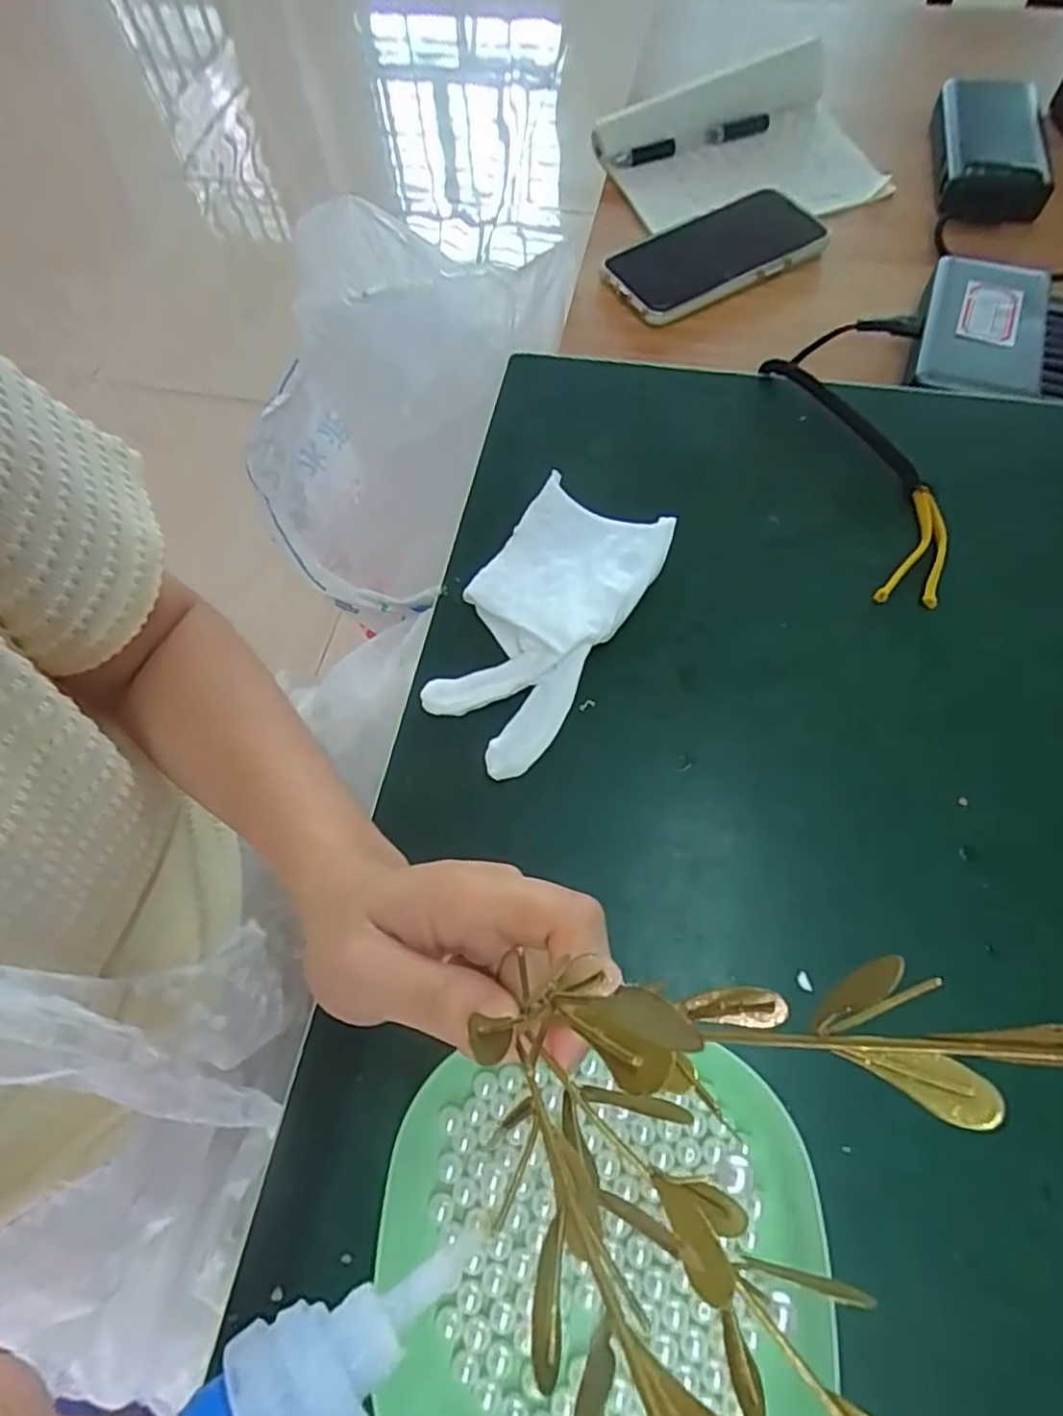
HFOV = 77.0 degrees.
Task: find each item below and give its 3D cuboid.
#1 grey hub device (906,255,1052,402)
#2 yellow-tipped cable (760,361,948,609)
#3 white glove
[{"bbox_3d":[0.299,-0.250,0.439,0.075,0.018,0.149,18,68,11],"label":"grey hub device"},{"bbox_3d":[0.186,-0.136,0.375,0.051,0.013,0.180,-13,66,-2],"label":"yellow-tipped cable"},{"bbox_3d":[0.004,-0.048,0.339,0.077,0.020,0.155,30,71,15],"label":"white glove"}]

